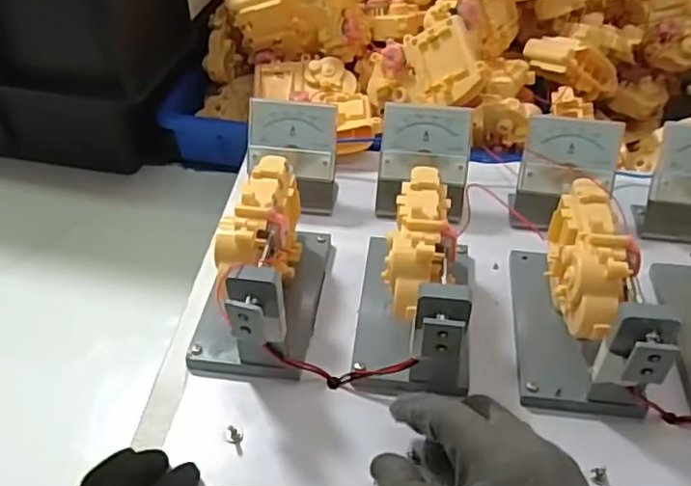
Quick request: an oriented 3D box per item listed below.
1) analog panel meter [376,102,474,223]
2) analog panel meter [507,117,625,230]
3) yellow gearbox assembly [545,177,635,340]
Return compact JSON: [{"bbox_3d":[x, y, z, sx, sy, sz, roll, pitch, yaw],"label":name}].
[{"bbox_3d":[0.057,-0.059,0.464,0.064,0.063,0.052,3,44,1],"label":"analog panel meter"},{"bbox_3d":[0.155,-0.046,0.454,0.064,0.071,0.046,14,46,13],"label":"analog panel meter"},{"bbox_3d":[0.138,0.017,0.376,0.042,0.071,0.100,11,45,9],"label":"yellow gearbox assembly"}]

